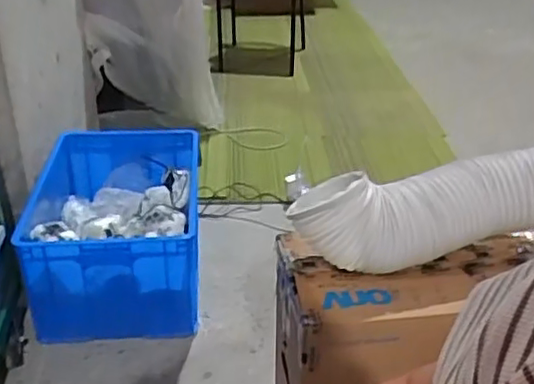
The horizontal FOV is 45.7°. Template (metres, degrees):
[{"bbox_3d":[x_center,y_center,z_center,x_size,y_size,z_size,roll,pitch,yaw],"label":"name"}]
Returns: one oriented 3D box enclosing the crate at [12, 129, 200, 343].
[{"bbox_3d":[-0.430,0.089,1.798,0.464,0.301,0.613,-3,31,-5],"label":"crate"}]

